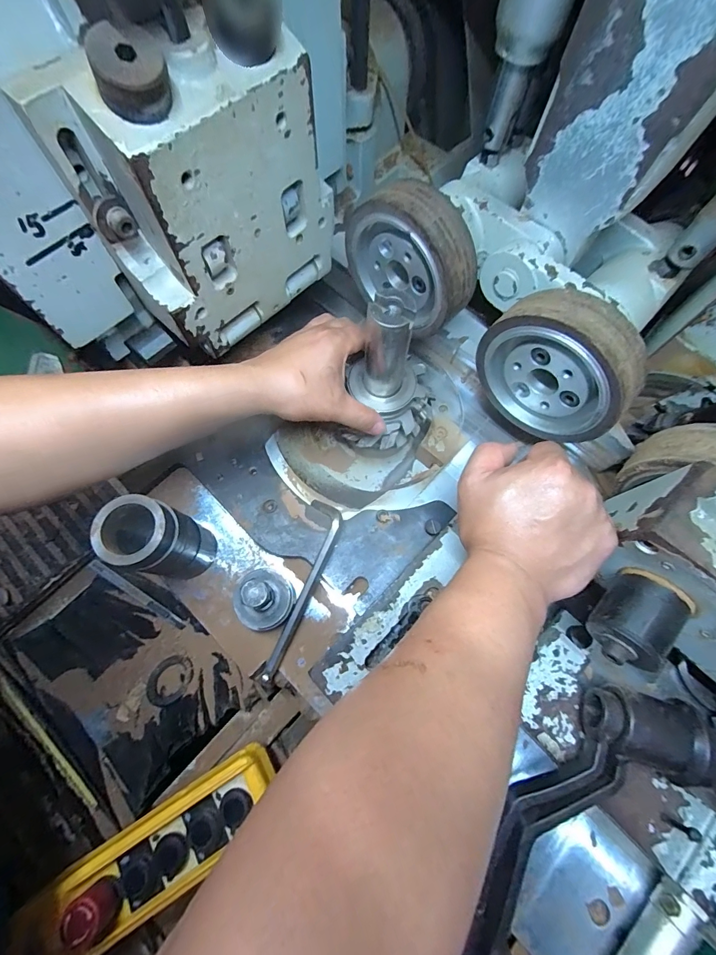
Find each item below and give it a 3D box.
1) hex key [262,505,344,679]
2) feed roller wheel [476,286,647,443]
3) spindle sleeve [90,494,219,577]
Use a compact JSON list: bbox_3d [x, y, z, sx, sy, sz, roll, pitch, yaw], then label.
[{"bbox_3d":[-0.056,0.106,0.380,0.033,0.013,0.177,17,71,5],"label":"hex key"},{"bbox_3d":[0.179,-0.099,0.358,0.136,0.128,0.044,41,75,12],"label":"feed roller wheel"},{"bbox_3d":[-0.173,0.059,0.349,0.056,0.118,0.055,16,71,5],"label":"spindle sleeve"}]

